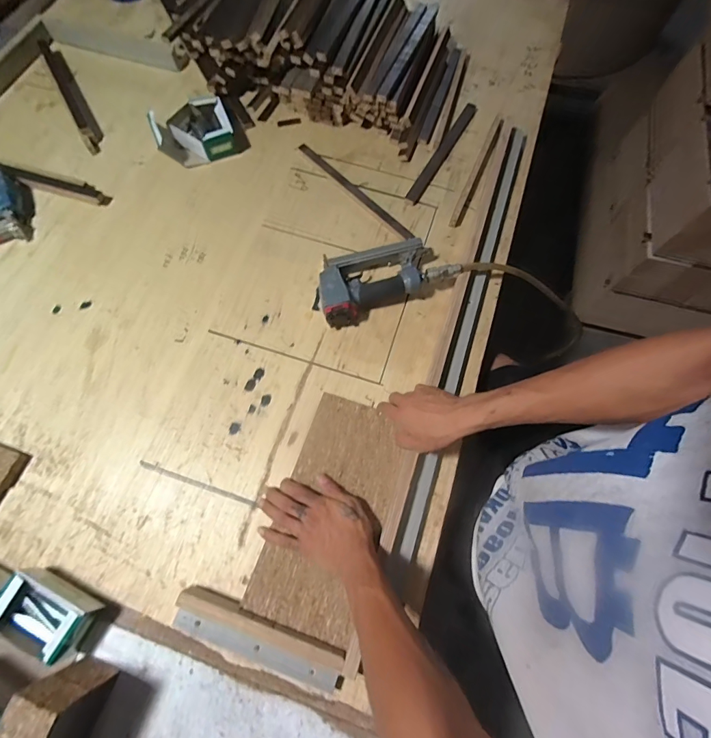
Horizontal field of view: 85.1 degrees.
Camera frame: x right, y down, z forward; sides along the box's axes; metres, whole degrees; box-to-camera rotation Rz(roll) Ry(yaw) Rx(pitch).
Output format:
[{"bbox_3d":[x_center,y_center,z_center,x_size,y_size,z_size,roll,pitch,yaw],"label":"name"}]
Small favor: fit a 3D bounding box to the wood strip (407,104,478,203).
[{"bbox_3d":[0.186,-0.469,0.835,0.029,0.011,0.336,28,71,9],"label":"wood strip"}]

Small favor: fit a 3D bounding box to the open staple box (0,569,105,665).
[{"bbox_3d":[-0.393,0.315,0.496,0.117,0.056,0.072,18,69,6],"label":"open staple box"}]

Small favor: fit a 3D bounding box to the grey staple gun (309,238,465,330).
[{"bbox_3d":[0.044,-0.167,0.680,0.247,0.055,0.130,-19,70,-8],"label":"grey staple gun"}]

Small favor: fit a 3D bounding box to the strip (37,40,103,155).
[{"bbox_3d":[-0.612,-0.593,0.833,0.043,0.042,0.344,-29,72,-12],"label":"strip"}]

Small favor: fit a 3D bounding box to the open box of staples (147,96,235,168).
[{"bbox_3d":[-0.330,-0.487,0.795,0.149,0.056,0.128,-17,70,-8],"label":"open box of staples"}]

